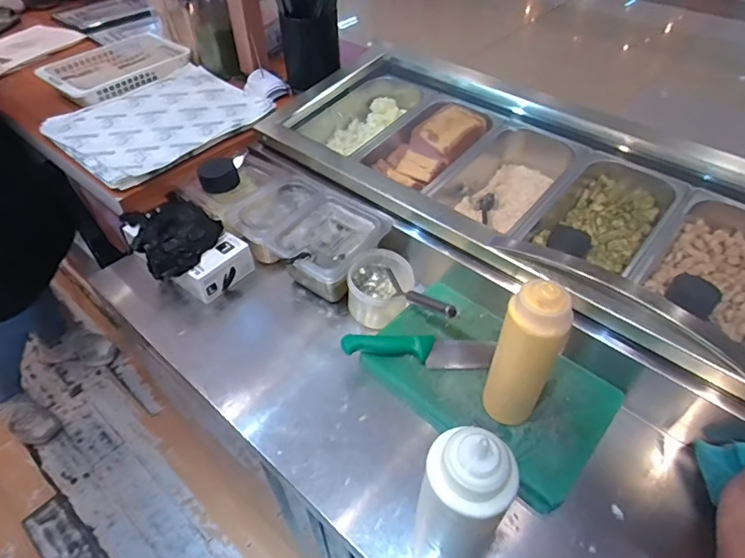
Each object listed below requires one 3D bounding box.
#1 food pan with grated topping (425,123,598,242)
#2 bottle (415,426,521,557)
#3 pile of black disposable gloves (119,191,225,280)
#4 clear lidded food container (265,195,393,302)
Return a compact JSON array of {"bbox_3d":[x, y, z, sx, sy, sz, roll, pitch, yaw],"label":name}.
[{"bbox_3d":[0.249,-0.177,0.887,0.173,0.098,0.239,32,55,28],"label":"food pan with grated topping"},{"bbox_3d":[0.084,0.224,0.471,0.080,0.254,0.071,25,52,23],"label":"bottle"},{"bbox_3d":[-0.353,-0.084,0.844,0.185,0.052,0.135,34,55,28],"label":"pile of black disposable gloves"},{"bbox_3d":[-0.082,-0.054,0.833,0.158,0.095,0.166,29,53,26],"label":"clear lidded food container"}]

